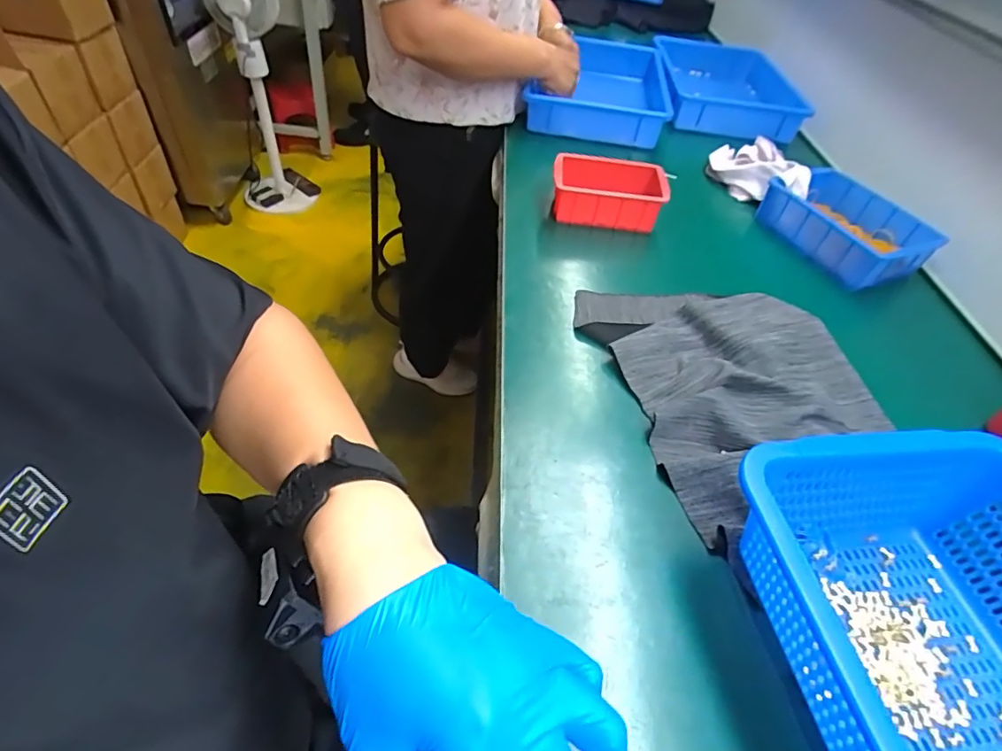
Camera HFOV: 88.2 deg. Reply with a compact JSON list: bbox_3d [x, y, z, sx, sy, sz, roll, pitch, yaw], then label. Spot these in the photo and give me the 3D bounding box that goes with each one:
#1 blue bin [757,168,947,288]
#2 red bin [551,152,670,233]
[{"bbox_3d":[0.471,-0.203,0.708,0.131,0.059,0.190,-18,52,-22],"label":"blue bin"},{"bbox_3d":[0.145,-0.251,0.718,0.151,0.061,0.102,5,47,-2],"label":"red bin"}]

